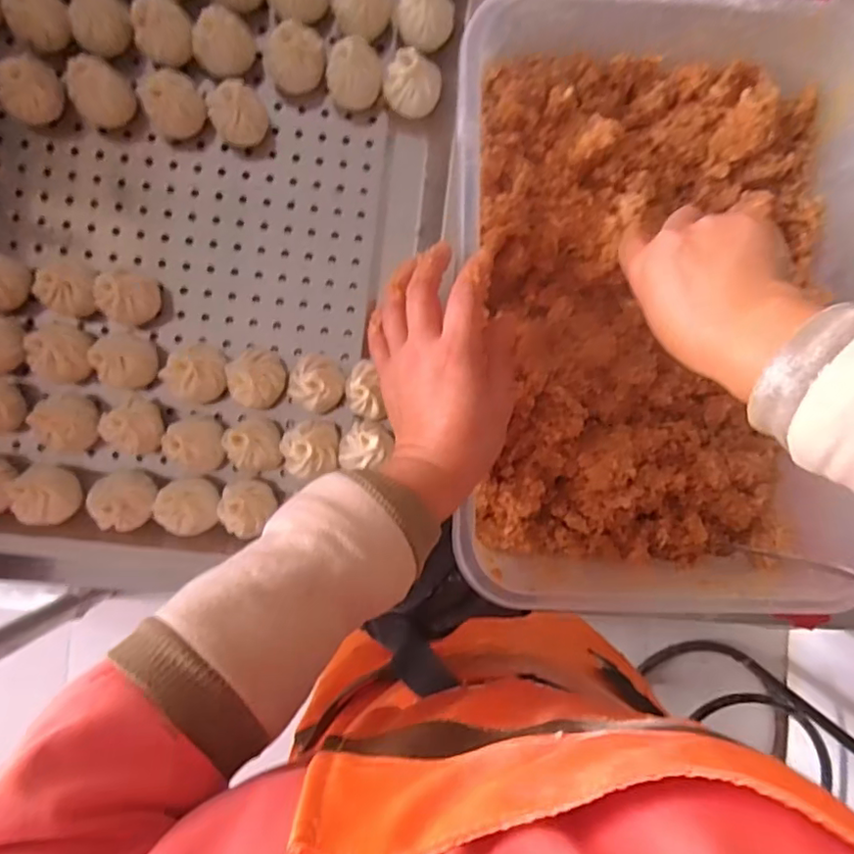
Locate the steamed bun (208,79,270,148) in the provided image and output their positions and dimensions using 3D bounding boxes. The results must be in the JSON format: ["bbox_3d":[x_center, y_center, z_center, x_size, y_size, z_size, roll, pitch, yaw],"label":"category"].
[{"bbox_3d":[-0.127,-0.215,0.401,0.039,0.040,0.037,0,90,-2],"label":"steamed bun"}]

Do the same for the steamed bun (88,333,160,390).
[{"bbox_3d":[-0.207,-0.046,0.394,0.037,0.041,0.037,0,90,-2],"label":"steamed bun"}]

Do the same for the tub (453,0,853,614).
[{"bbox_3d":[0.157,-0.074,0.395,0.269,0.079,0.388,-2,90,-2],"label":"tub"}]

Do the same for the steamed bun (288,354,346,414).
[{"bbox_3d":[-0.074,-0.030,0.399,0.037,0.043,0.035,0,90,-2],"label":"steamed bun"}]

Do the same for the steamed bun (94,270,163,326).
[{"bbox_3d":[-0.201,-0.087,0.395,0.030,0.043,0.035,20,89,-2],"label":"steamed bun"}]

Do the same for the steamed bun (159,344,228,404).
[{"bbox_3d":[-0.157,-0.037,0.397,0.040,0.040,0.039,0,90,-2],"label":"steamed bun"}]

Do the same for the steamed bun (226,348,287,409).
[{"bbox_3d":[-0.114,-0.035,0.396,0.033,0.046,0.043,-5,90,-2],"label":"steamed bun"}]

